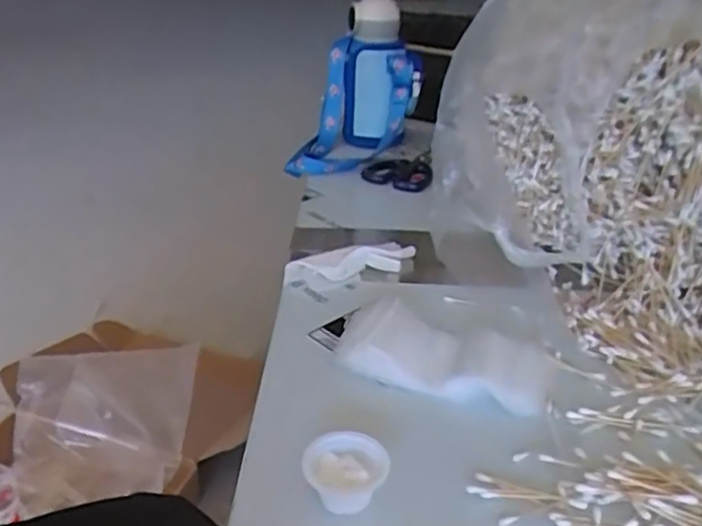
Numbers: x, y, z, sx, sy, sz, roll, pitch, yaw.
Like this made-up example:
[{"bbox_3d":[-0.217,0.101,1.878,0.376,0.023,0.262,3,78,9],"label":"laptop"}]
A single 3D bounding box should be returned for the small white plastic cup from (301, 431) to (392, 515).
[{"bbox_3d":[-0.004,0.142,0.439,0.054,0.039,0.049,11,31,17],"label":"small white plastic cup"}]

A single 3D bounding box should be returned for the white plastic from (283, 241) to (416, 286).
[{"bbox_3d":[-0.002,-0.001,0.690,0.139,0.026,0.056,-16,34,-29],"label":"white plastic"}]

